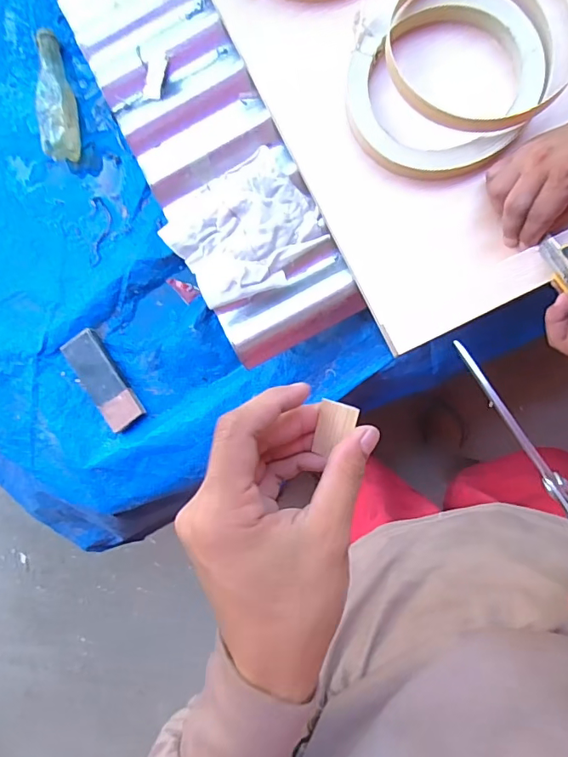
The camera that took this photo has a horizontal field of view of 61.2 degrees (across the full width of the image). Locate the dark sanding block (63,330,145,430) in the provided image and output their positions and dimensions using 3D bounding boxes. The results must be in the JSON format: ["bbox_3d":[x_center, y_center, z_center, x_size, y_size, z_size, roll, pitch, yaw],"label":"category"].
[{"bbox_3d":[-0.261,0.003,0.696,0.051,0.022,0.147,-36,86,7],"label":"dark sanding block"}]

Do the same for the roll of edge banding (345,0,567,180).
[{"bbox_3d":[0.187,-0.342,0.503,0.206,0.042,0.271,45,97,6],"label":"roll of edge banding"}]

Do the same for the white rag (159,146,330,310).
[{"bbox_3d":[-0.039,-0.171,0.556,0.168,0.028,0.130,-38,85,7],"label":"white rag"}]

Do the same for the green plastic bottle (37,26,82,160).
[{"bbox_3d":[-0.337,-0.419,0.705,0.049,0.049,0.205,-13,89,8],"label":"green plastic bottle"}]

